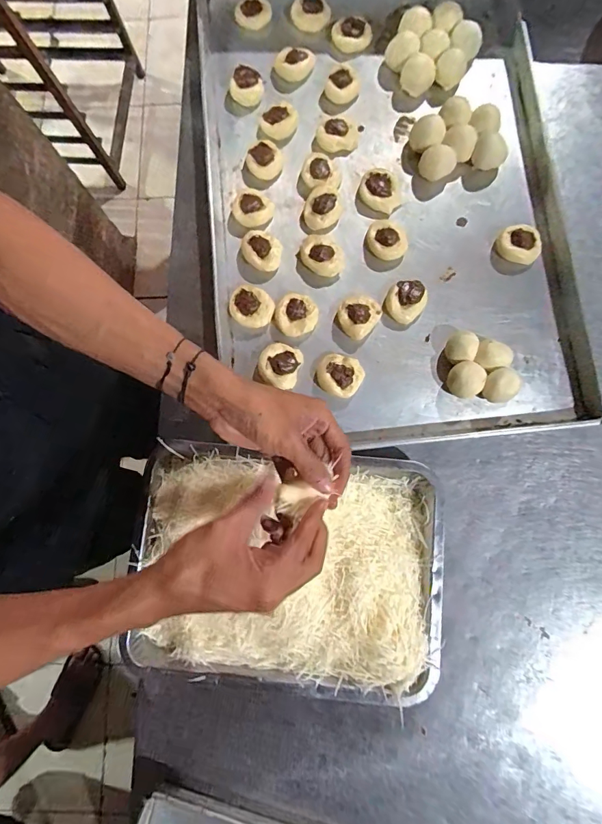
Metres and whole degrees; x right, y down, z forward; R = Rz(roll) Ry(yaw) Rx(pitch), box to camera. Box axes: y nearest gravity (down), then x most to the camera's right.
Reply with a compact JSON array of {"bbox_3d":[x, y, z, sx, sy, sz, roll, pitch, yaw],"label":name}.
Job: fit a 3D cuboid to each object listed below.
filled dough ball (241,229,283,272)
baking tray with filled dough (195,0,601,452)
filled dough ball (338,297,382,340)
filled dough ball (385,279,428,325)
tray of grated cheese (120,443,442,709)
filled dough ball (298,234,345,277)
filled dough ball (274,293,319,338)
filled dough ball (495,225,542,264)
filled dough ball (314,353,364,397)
[{"bbox_3d":[-0.052,-0.214,0.550,0.053,0.020,0.053,0,80,1],"label":"filled dough ball"},{"bbox_3d":[0.105,-0.337,0.564,0.459,0.036,0.750,-6,80,0],"label":"baking tray with filled dough"},{"bbox_3d":[0.073,-0.124,0.528,0.049,0.023,0.056,40,83,7],"label":"filled dough ball"},{"bbox_3d":[0.135,-0.143,0.531,0.047,0.024,0.054,33,82,6],"label":"filled dough ball"},{"bbox_3d":[-0.014,0.174,0.466,0.332,0.051,0.251,3,80,2],"label":"tray of grated cheese"},{"bbox_3d":[0.030,-0.208,0.546,0.062,0.020,0.048,32,82,6],"label":"filled dough ball"},{"bbox_3d":[-0.008,-0.125,0.535,0.054,0.020,0.056,0,80,1],"label":"filled dough ball"},{"bbox_3d":[0.292,-0.222,0.547,0.060,0.023,0.051,-36,81,-5],"label":"filled dough ball"},{"bbox_3d":[0.047,-0.045,0.514,0.056,0.022,0.053,0,80,1],"label":"filled dough ball"}]

